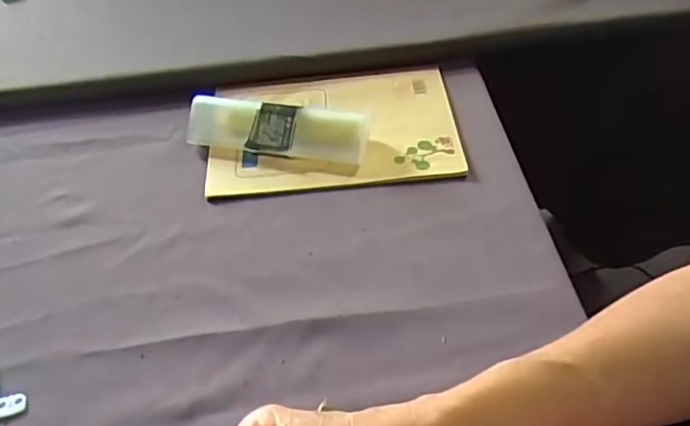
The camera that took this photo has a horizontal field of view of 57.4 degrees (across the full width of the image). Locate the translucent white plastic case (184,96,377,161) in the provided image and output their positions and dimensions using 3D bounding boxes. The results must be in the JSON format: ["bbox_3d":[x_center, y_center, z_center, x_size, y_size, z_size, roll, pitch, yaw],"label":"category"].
[{"bbox_3d":[-0.060,-0.070,0.527,0.155,0.027,0.038,7,49,11],"label":"translucent white plastic case"}]

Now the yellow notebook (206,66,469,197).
[{"bbox_3d":[-0.011,-0.078,0.540,0.205,0.012,0.146,-5,48,1],"label":"yellow notebook"}]

